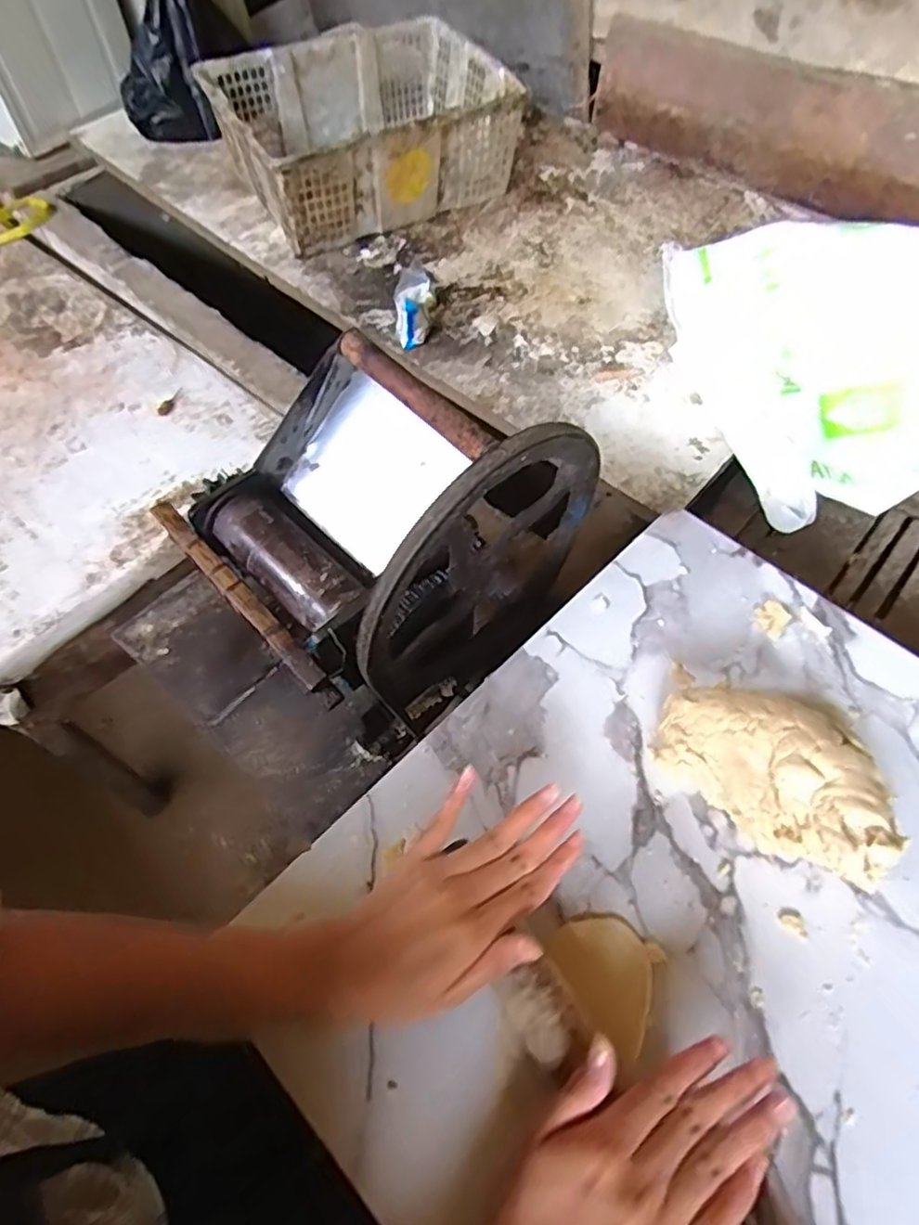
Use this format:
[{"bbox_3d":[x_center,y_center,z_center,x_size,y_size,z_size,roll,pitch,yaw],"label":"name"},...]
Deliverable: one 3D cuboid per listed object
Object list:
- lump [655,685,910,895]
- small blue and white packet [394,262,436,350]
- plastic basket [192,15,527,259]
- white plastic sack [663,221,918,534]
[{"bbox_3d":[0.199,0.100,0.403,0.083,0.063,0.148,-40,67,-22],"label":"lump"},{"bbox_3d":[-0.072,-0.471,0.976,0.064,0.044,0.140,2,71,1],"label":"small blue and white packet"},{"bbox_3d":[-0.162,-0.848,1.133,0.473,0.181,0.347,-27,65,-15],"label":"plastic basket"},{"bbox_3d":[0.603,-0.294,0.795,0.649,0.192,0.398,6,61,2],"label":"white plastic sack"}]

